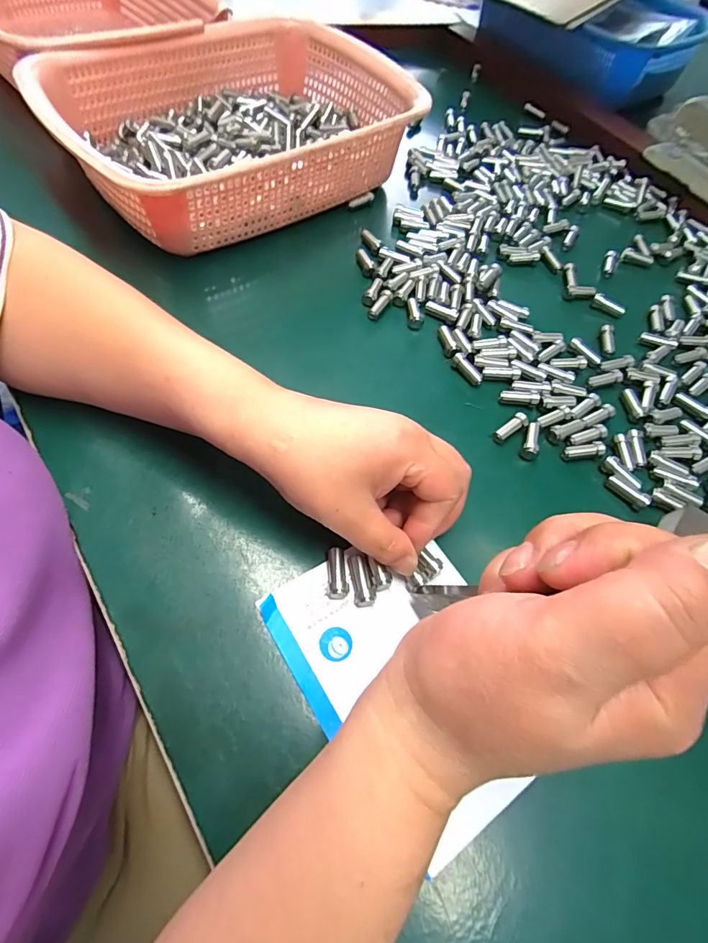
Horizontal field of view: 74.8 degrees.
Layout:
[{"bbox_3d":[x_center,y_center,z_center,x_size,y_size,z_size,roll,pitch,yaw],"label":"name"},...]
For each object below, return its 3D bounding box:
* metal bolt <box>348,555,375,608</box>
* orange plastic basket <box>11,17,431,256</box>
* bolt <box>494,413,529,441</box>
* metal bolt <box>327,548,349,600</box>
[{"bbox_3d":[0.004,0.059,0.251,0.010,0.010,0.027,-8,62,-8],"label":"metal bolt"},{"bbox_3d":[-0.100,-0.298,0.404,0.280,0.077,0.218,-36,69,-21],"label":"orange plastic basket"},{"bbox_3d":[0.107,-0.030,0.314,0.026,0.008,0.011,-37,70,-21],"label":"bolt"},{"bbox_3d":[-0.009,0.055,0.251,0.011,0.009,0.027,2,61,-3],"label":"metal bolt"}]

